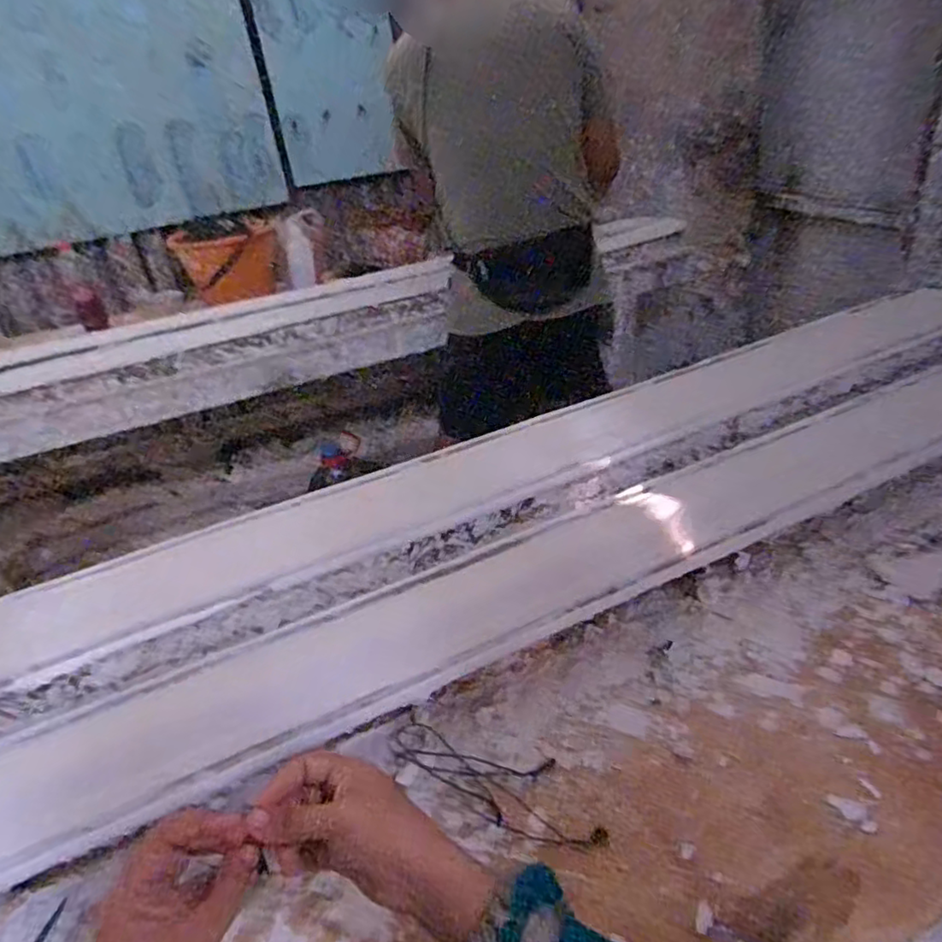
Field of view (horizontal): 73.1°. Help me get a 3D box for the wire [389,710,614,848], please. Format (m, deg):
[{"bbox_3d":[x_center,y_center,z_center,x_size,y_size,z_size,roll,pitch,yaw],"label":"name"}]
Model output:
[{"bbox_3d":[0.017,0.235,0.490,0.178,0.022,0.061,8,36,24],"label":"wire"}]

